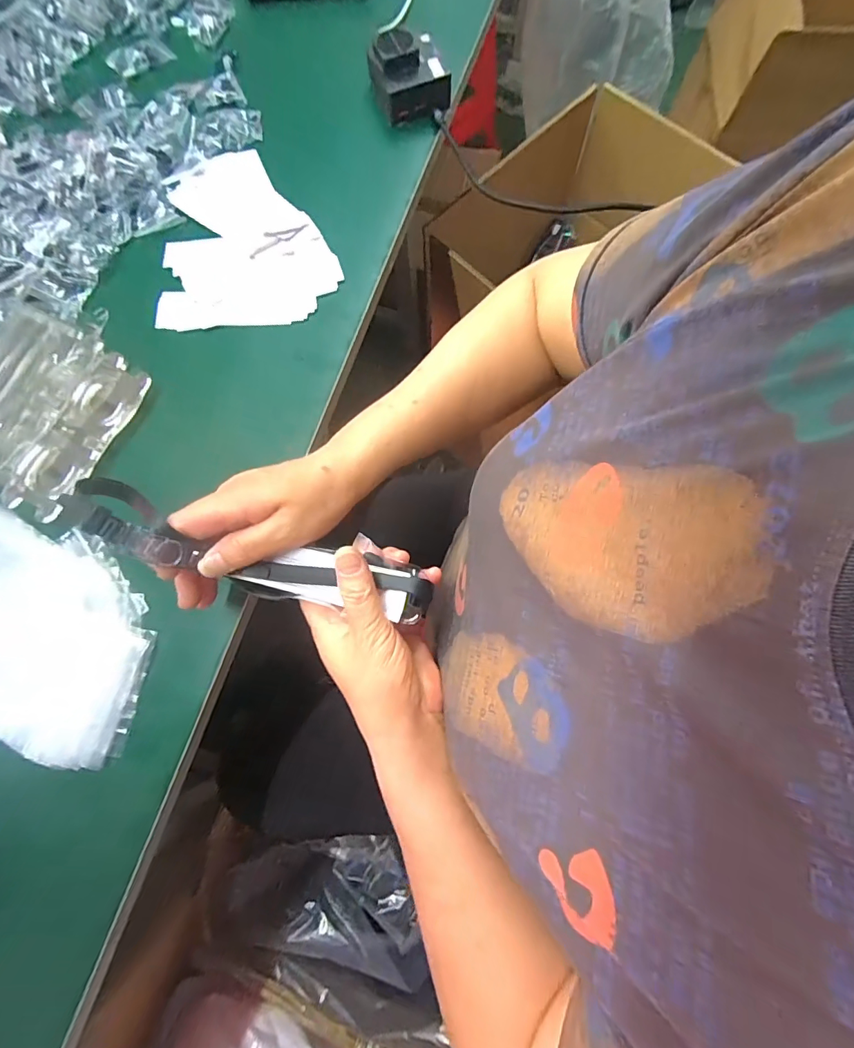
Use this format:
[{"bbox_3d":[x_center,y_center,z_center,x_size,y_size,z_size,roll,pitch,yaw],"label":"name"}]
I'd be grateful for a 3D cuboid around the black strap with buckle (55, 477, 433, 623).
[{"bbox_3d":[-0.110,0.021,0.298,0.223,0.061,0.047,16,77,-9],"label":"black strap with buckle"}]

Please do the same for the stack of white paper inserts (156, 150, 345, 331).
[{"bbox_3d":[-0.180,-0.299,0.457,0.173,0.012,0.209,-3,76,1],"label":"stack of white paper inserts"}]

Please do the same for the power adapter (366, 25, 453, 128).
[{"bbox_3d":[-0.018,-0.474,0.471,0.079,0.046,0.071,-14,77,-2],"label":"power adapter"}]

